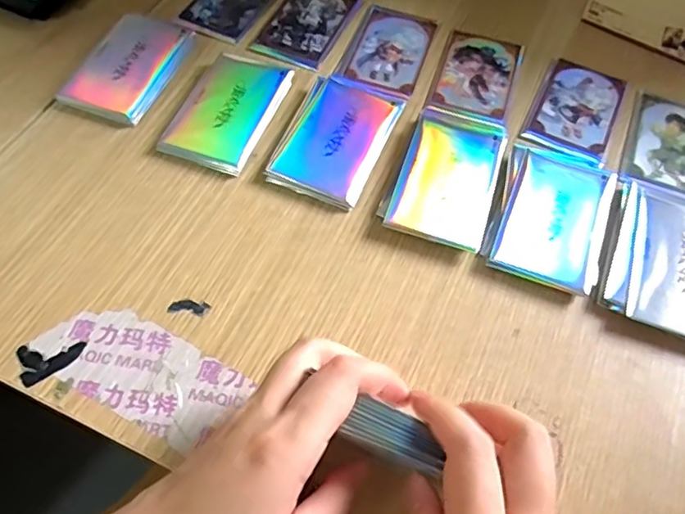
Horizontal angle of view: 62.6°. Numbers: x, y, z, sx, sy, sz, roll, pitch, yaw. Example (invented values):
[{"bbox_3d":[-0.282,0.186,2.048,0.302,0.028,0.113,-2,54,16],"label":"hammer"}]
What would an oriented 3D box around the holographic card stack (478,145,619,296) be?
[{"bbox_3d":[0.132,-0.027,0.357,0.068,0.010,0.099,20,60,9],"label":"holographic card stack"}]

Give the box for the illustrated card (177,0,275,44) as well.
[{"bbox_3d":[-0.089,-0.210,0.463,0.056,0.004,0.092,25,61,9],"label":"illustrated card"}]

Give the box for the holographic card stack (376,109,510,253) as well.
[{"bbox_3d":[0.070,-0.055,0.370,0.064,0.011,0.105,18,60,8],"label":"holographic card stack"}]

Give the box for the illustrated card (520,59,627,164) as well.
[{"bbox_3d":[0.171,-0.109,0.413,0.057,0.004,0.096,24,61,12],"label":"illustrated card"}]

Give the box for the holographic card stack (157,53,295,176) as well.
[{"bbox_3d":[-0.079,-0.102,0.390,0.059,0.011,0.094,20,60,9],"label":"holographic card stack"}]

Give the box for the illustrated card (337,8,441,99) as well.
[{"bbox_3d":[0.036,-0.160,0.437,0.059,0.004,0.099,19,59,9],"label":"illustrated card"}]

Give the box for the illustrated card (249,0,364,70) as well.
[{"bbox_3d":[-0.027,-0.187,0.449,0.059,0.004,0.092,21,60,10],"label":"illustrated card"}]

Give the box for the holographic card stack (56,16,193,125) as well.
[{"bbox_3d":[-0.153,-0.141,0.410,0.063,0.011,0.100,20,60,10],"label":"holographic card stack"}]

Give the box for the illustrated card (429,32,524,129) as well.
[{"bbox_3d":[0.103,-0.138,0.427,0.057,0.004,0.099,18,60,8],"label":"illustrated card"}]

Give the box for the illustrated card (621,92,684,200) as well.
[{"bbox_3d":[0.232,-0.079,0.396,0.059,0.004,0.092,21,60,10],"label":"illustrated card"}]

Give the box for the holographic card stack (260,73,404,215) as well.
[{"bbox_3d":[-0.006,-0.080,0.383,0.065,0.009,0.098,20,60,10],"label":"holographic card stack"}]

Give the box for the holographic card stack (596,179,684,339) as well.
[{"bbox_3d":[0.200,0.003,0.343,0.077,0.011,0.095,22,60,11],"label":"holographic card stack"}]

